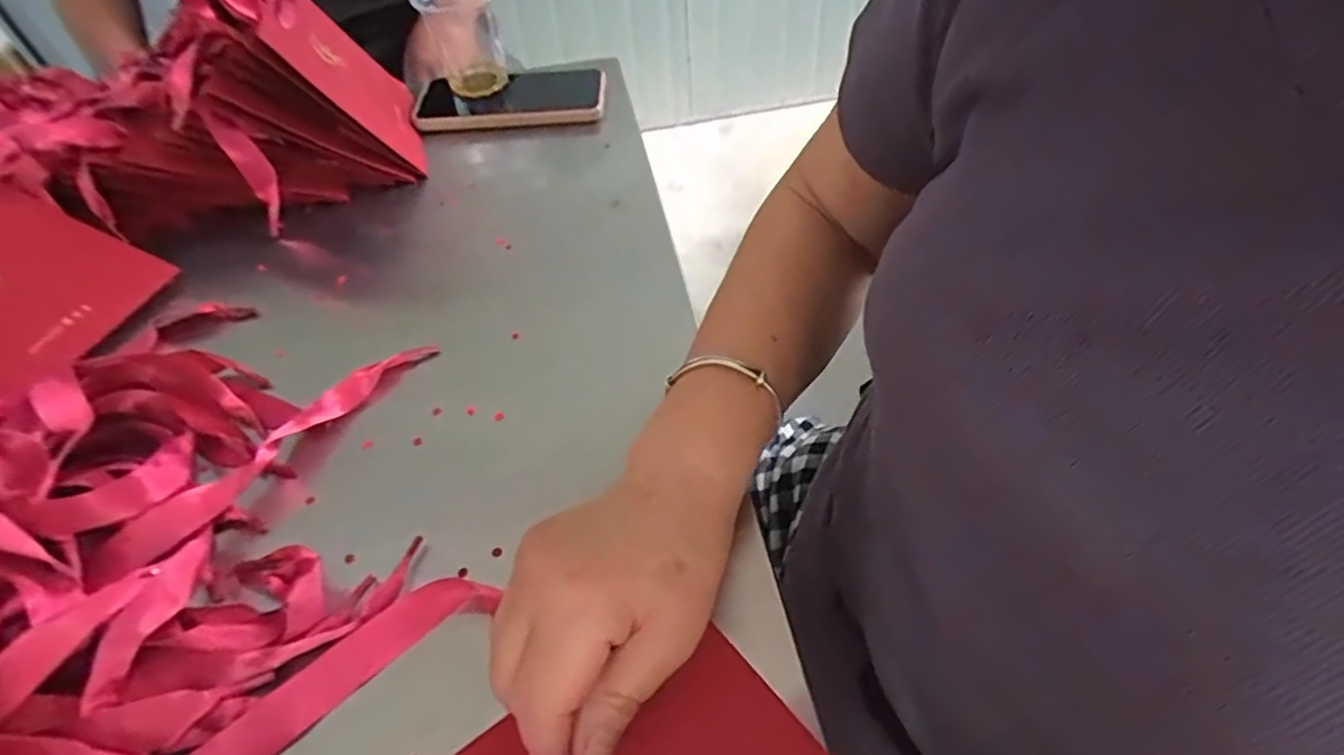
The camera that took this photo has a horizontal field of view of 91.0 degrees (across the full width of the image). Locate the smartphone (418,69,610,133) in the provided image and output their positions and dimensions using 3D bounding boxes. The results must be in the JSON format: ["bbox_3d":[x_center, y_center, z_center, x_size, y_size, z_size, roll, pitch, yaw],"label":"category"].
[{"bbox_3d":[-0.141,-0.244,0.585,0.163,0.018,0.074,-6,50,0],"label":"smartphone"}]

